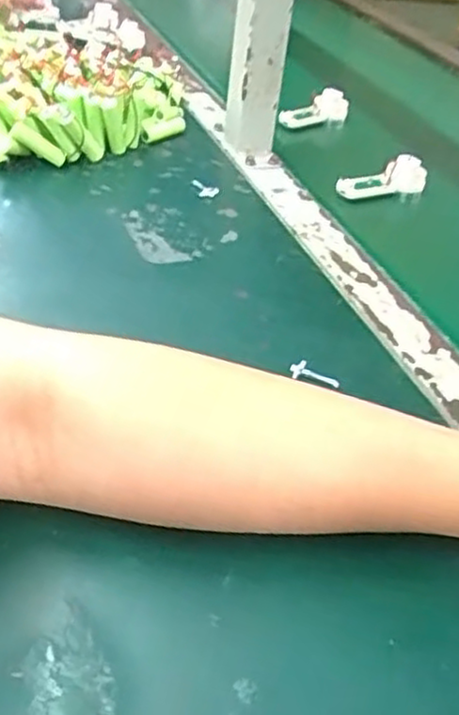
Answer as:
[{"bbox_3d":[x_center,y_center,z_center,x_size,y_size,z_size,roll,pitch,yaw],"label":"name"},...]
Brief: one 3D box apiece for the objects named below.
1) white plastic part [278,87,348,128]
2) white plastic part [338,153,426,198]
[{"bbox_3d":[0.097,-0.281,0.825,0.104,0.035,0.027,-26,49,-36],"label":"white plastic part"},{"bbox_3d":[0.144,-0.170,0.688,0.093,0.031,0.031,-5,39,-16],"label":"white plastic part"}]

